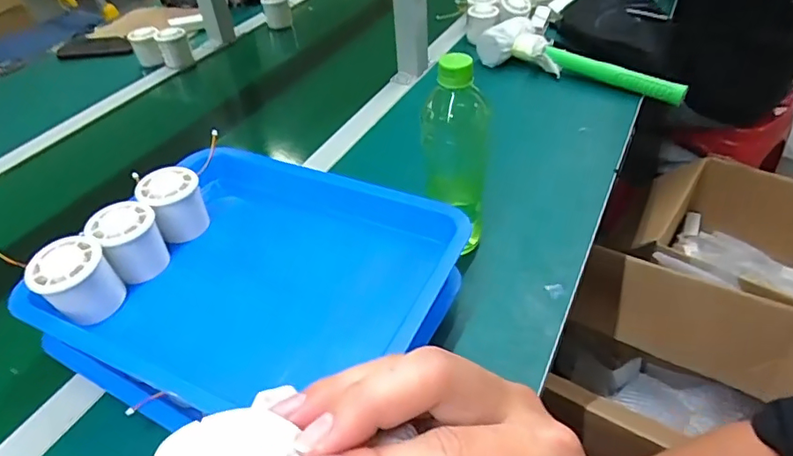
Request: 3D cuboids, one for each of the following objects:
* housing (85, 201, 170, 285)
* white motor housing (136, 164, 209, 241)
[{"bbox_3d":[-0.241,0.014,0.472,0.051,0.058,0.051,-32,48,-27],"label":"housing"},{"bbox_3d":[-0.215,-0.022,0.505,0.055,0.057,0.046,-30,47,-26],"label":"white motor housing"}]

